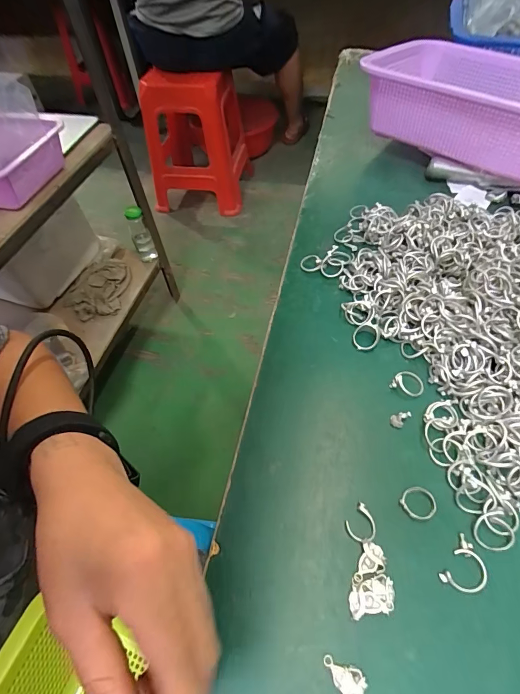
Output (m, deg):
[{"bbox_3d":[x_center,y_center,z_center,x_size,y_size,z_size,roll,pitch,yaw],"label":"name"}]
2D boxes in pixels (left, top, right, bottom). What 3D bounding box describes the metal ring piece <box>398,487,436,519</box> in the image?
[{"bbox_3d":[0.102,0.099,0.236,0.020,0.004,0.019,-1,55,2],"label":"metal ring piece"}]

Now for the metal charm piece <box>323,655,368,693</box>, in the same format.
[{"bbox_3d":[0.045,0.169,0.189,0.016,0.005,0.023,-19,56,-10],"label":"metal charm piece"}]

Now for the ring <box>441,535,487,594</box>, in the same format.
[{"bbox_3d":[0.120,0.128,0.214,0.021,0.004,0.029,34,63,24],"label":"ring"}]

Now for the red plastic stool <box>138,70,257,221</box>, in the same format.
[{"bbox_3d":[-0.255,-0.876,1.498,0.384,0.471,0.384,1,54,6],"label":"red plastic stool"}]

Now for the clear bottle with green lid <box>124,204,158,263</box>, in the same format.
[{"bbox_3d":[-0.346,-0.320,1.085,0.056,0.177,0.047,-22,55,-11],"label":"clear bottle with green lid"}]

